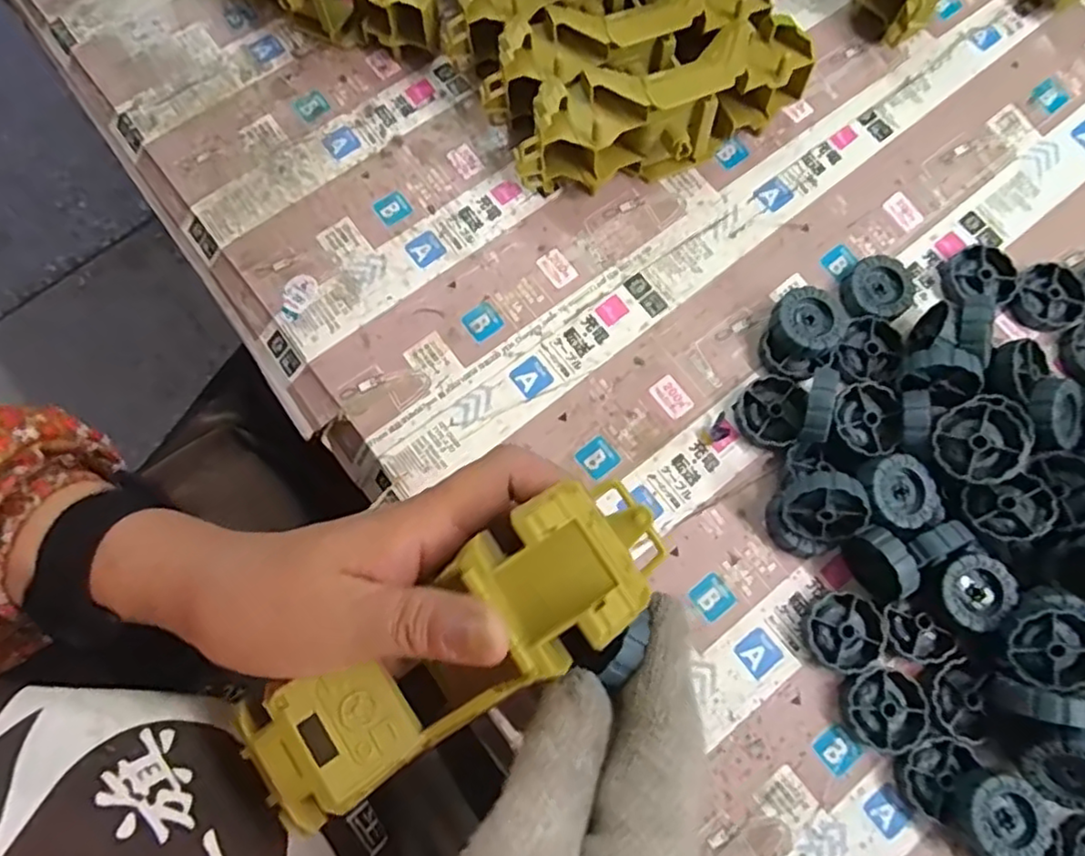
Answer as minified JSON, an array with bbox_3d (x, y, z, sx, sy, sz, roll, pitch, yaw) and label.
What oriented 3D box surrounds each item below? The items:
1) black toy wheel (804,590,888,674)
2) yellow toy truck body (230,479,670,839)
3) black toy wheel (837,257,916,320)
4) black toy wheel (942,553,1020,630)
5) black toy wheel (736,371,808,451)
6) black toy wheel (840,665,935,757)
[{"bbox_3d":[0.157,0.106,0.334,0.040,0.011,0.038,0,76,0],"label":"black toy wheel"},{"bbox_3d":[-0.032,0.080,0.227,0.164,0.033,0.049,-37,78,5],"label":"yellow toy truck body"},{"bbox_3d":[0.195,-0.079,0.373,0.041,0.013,0.036,-21,77,-5],"label":"black toy wheel"},{"bbox_3d":[0.217,0.081,0.322,0.036,0.010,0.032,-38,79,-9],"label":"black toy wheel"},{"bbox_3d":[0.128,-0.010,0.359,0.036,0.011,0.041,30,78,7],"label":"black toy wheel"},{"bbox_3d":[0.174,0.142,0.325,0.038,0.010,0.039,0,76,0],"label":"black toy wheel"}]

